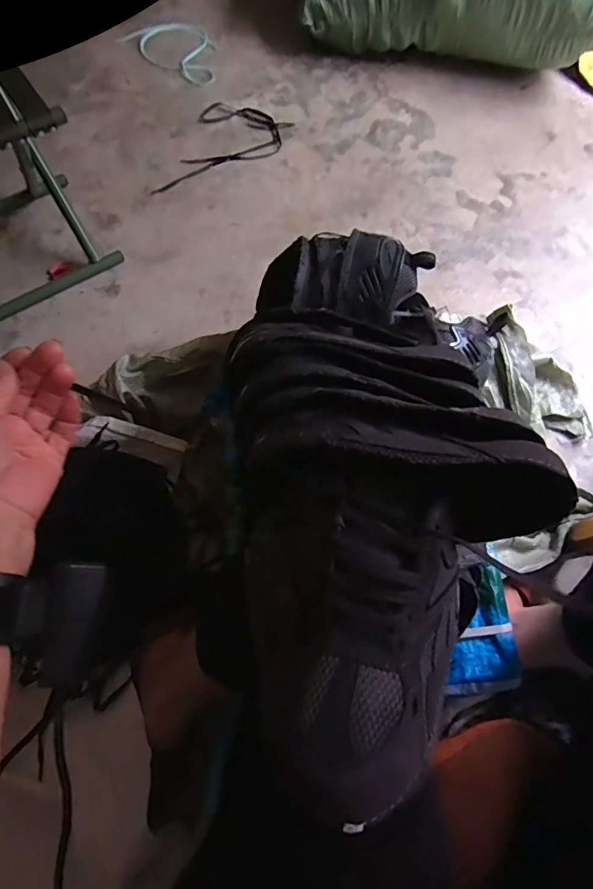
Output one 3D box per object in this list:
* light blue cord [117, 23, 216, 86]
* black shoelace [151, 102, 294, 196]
[{"bbox_3d":[-0.321,-1.003,1.186,0.238,0.026,0.186,7,69,0],"label":"light blue cord"},{"bbox_3d":[-0.163,-0.669,1.077,0.212,0.012,0.320,18,70,4],"label":"black shoelace"}]

